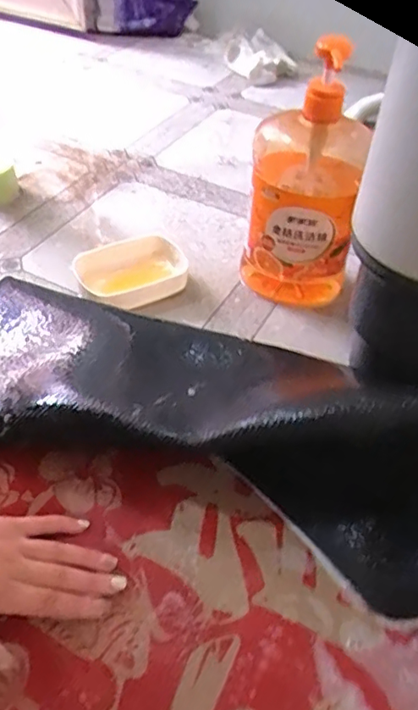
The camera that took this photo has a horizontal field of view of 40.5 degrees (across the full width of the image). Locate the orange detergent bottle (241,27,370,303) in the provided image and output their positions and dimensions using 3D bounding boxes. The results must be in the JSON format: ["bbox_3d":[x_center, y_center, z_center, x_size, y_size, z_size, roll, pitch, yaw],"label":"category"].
[{"bbox_3d":[0.099,-0.181,0.596,0.115,0.255,0.103,2,46,-3],"label":"orange detergent bottle"}]

